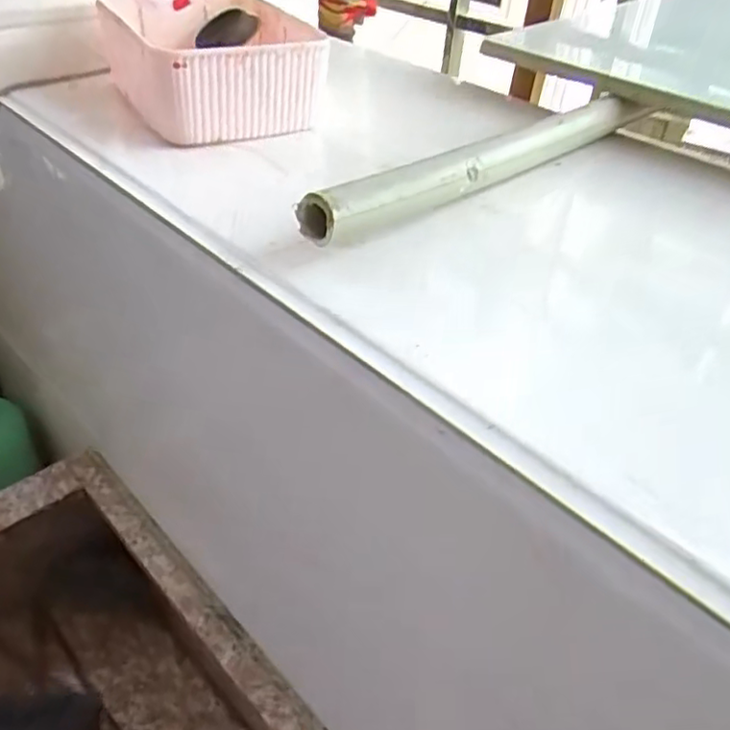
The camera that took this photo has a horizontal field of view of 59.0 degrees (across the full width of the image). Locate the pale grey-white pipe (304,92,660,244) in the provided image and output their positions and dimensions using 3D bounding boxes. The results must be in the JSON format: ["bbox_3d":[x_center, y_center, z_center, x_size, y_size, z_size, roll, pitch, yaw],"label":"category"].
[{"bbox_3d":[0.063,-0.095,0.297,0.224,0.022,0.015,-28,50,-34],"label":"pale grey-white pipe"}]

